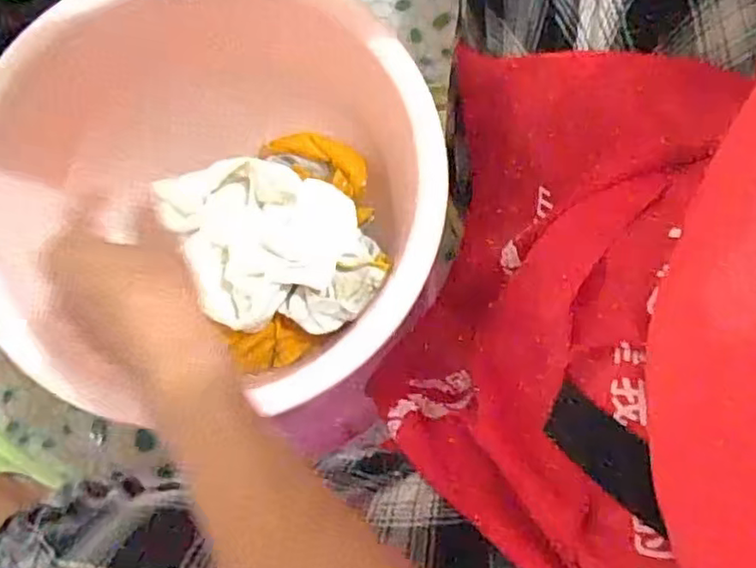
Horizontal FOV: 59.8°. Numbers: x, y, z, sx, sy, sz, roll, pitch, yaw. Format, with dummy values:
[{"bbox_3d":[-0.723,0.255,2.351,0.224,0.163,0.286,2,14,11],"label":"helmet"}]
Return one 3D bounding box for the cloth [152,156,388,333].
[{"bbox_3d":[-0.098,-0.047,0.574,0.150,0.077,0.209,-35,80,-7],"label":"cloth"}]

